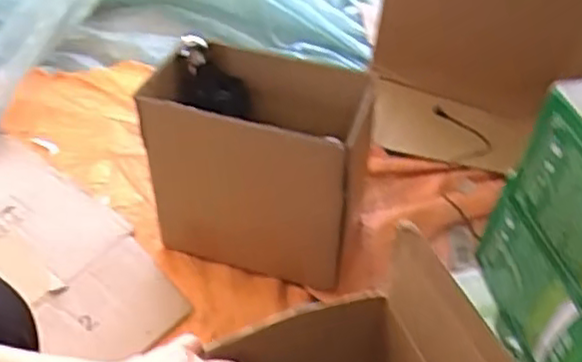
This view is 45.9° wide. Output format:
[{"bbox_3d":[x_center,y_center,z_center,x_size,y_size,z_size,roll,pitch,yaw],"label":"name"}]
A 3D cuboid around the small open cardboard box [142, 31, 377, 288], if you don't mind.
[{"bbox_3d":[-0.043,-0.023,0.894,0.263,0.253,0.160,14,45,10],"label":"small open cardboard box"}]

